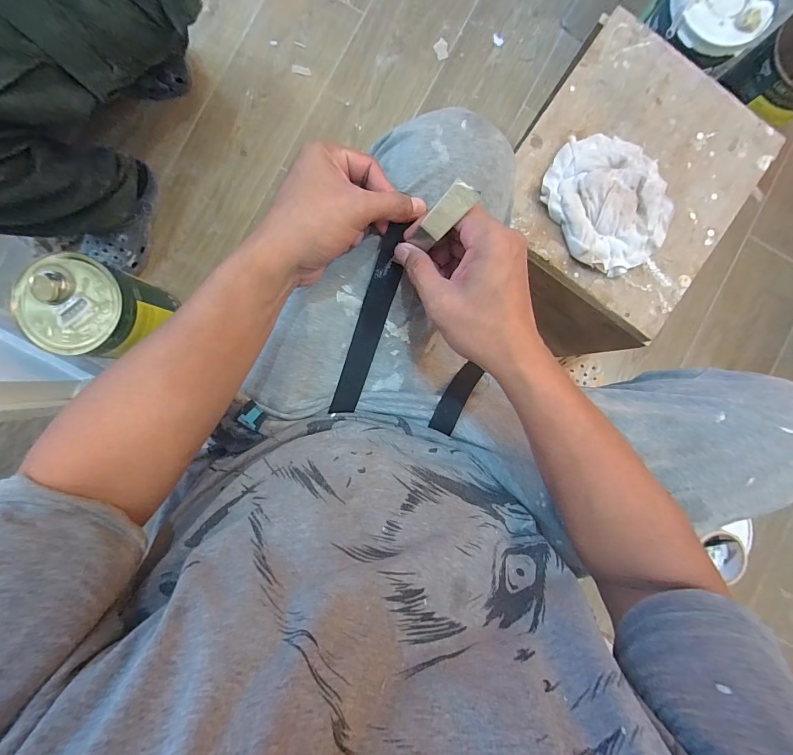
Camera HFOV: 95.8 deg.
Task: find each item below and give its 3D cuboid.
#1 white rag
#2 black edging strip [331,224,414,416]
[{"bbox_3d":[0.286,-0.236,0.478,0.152,0.024,0.179,-30,92,-3],"label":"white rag"},{"bbox_3d":[-0.024,-0.046,0.327,0.024,0.007,0.177,15,109,-16],"label":"black edging strip"}]

